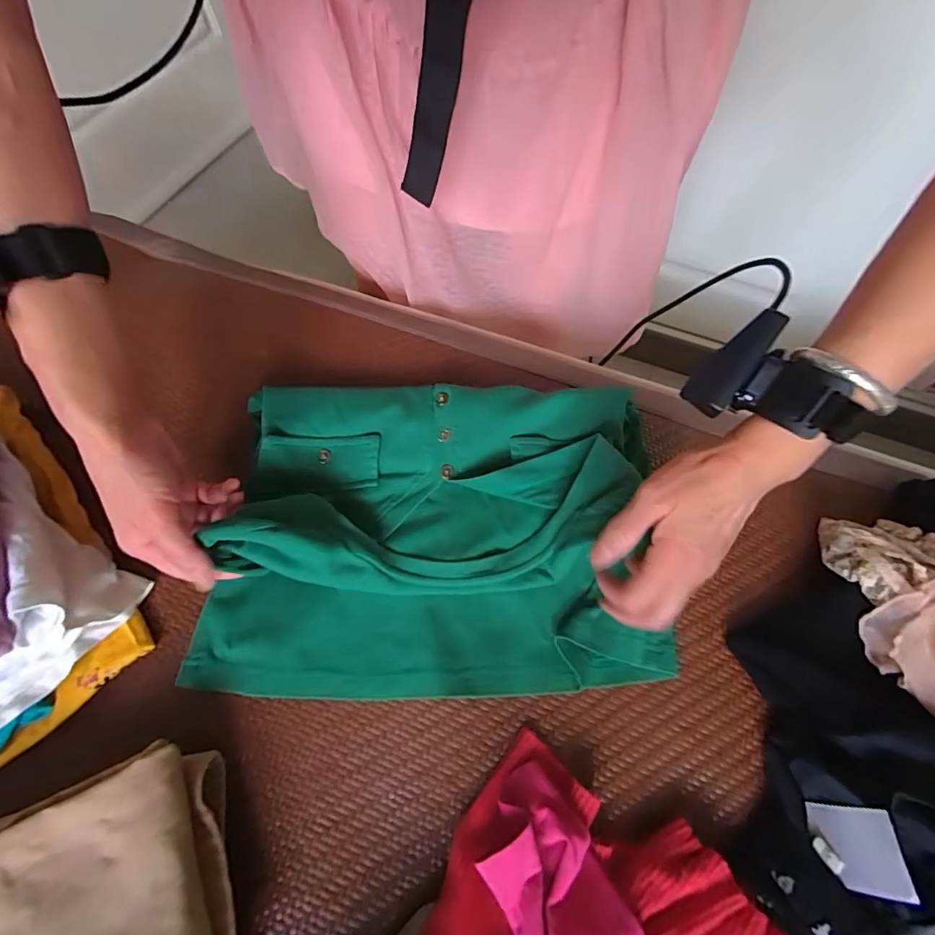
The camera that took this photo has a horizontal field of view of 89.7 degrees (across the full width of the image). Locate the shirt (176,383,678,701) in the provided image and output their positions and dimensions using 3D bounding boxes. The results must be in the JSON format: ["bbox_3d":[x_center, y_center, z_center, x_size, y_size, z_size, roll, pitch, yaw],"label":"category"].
[{"bbox_3d":[-0.017,0.038,0.364,0.344,0.055,0.245,0,65,-1],"label":"shirt"}]

